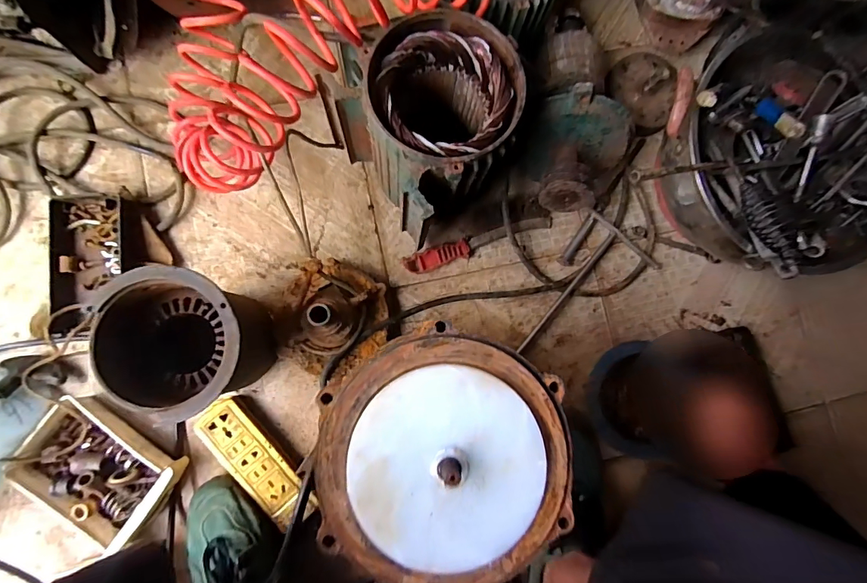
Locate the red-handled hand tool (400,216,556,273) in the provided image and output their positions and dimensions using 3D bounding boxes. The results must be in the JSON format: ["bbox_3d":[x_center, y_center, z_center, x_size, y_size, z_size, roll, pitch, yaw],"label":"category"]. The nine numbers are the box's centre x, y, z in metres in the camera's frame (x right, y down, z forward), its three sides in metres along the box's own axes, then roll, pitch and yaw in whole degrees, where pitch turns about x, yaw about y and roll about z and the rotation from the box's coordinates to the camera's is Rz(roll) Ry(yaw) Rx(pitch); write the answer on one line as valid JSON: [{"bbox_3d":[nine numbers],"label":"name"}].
[{"bbox_3d":[0.069,-0.068,0.638,0.224,0.021,0.029,-17,86,-6],"label":"red-handled hand tool"}]

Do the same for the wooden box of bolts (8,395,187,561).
[{"bbox_3d":[-0.414,0.223,0.546,0.176,0.047,0.124,33,82,-1],"label":"wooden box of bolts"}]

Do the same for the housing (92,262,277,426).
[{"bbox_3d":[-0.263,0.057,0.510,0.131,0.193,0.133,1,84,-5],"label":"housing"}]

